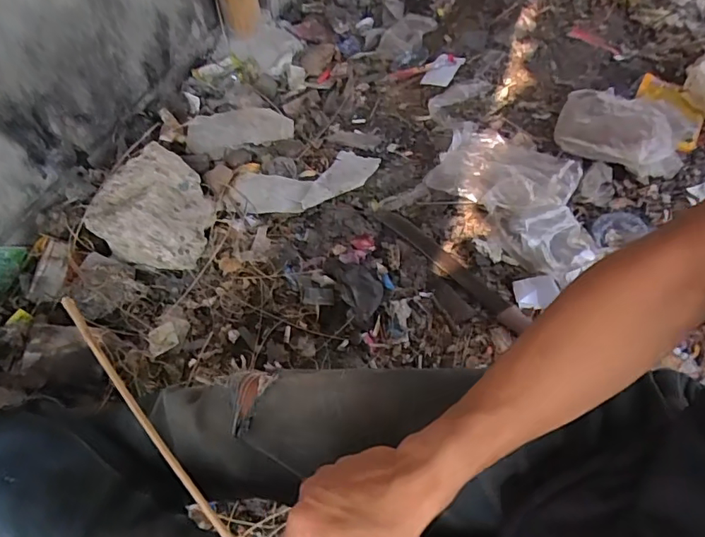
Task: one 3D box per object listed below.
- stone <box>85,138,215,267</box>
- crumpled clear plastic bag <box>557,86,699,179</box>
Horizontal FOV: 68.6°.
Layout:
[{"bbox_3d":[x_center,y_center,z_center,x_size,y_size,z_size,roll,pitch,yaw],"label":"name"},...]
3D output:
[{"bbox_3d":[-0.364,-0.117,0.963,0.187,0.113,0.210,6,55,10],"label":"stone"},{"bbox_3d":[0.519,-0.265,0.997,0.236,0.056,0.197,24,60,21],"label":"crumpled clear plastic bag"}]

